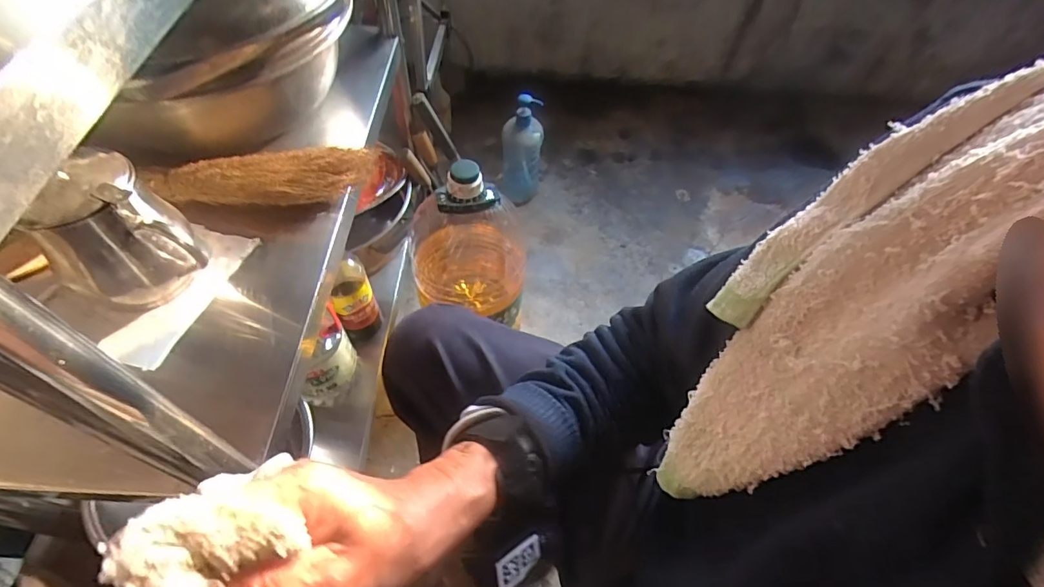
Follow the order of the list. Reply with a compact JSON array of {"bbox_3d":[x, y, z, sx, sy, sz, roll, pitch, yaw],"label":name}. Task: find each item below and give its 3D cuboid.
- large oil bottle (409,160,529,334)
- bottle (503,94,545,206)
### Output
[{"bbox_3d":[-0.089,-0.080,0.816,0.178,0.337,0.180,-2,55,-6],"label":"large oil bottle"},{"bbox_3d":[0.001,-0.354,1.186,0.093,0.261,0.099,7,55,1],"label":"bottle"}]

